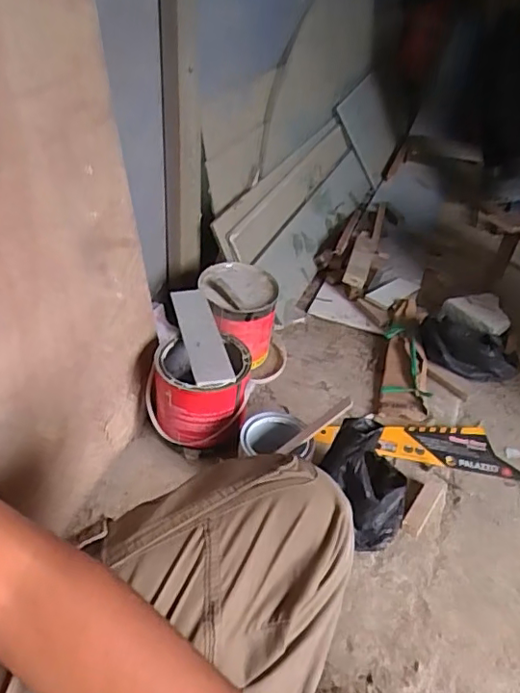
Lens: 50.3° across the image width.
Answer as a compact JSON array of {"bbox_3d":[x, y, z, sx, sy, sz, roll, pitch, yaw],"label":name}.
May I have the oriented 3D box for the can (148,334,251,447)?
[{"bbox_3d":[-0.099,0.069,0.905,0.164,0.121,0.136,8,39,2],"label":"can"}]

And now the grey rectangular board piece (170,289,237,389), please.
[{"bbox_3d":[-0.097,-0.019,0.897,0.057,0.018,0.227,-6,40,-16],"label":"grey rectangular board piece"}]

